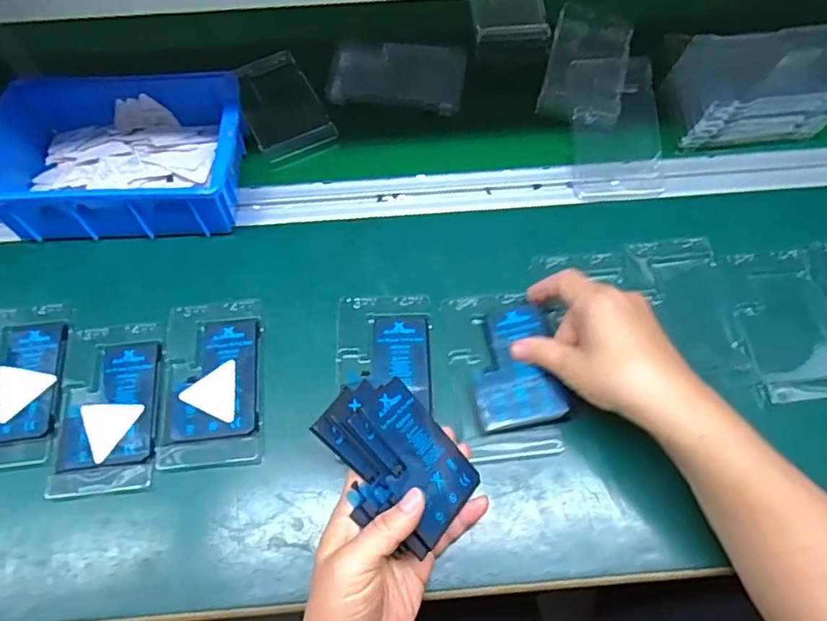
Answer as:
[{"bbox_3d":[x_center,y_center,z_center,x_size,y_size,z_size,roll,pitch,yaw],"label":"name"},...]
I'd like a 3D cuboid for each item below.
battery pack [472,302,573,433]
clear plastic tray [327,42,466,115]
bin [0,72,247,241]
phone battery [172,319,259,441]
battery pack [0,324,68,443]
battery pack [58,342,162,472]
[{"bbox_3d":[0.074,0.039,0.429,0.064,0.012,0.089,-11,69,-6],"label":"battery pack"},{"bbox_3d":[-0.016,-0.231,0.567,0.126,0.019,0.076,8,69,2],"label":"clear plastic tray"},{"bbox_3d":[-0.244,-0.137,0.489,0.200,0.057,0.145,0,69,-2],"label":"bin"},{"bbox_3d":[-0.148,0.050,0.430,0.064,0.004,0.088,-6,69,-4],"label":"phone battery"},{"bbox_3d":[-0.299,0.054,0.432,0.068,0.005,0.088,-6,69,-4],"label":"battery pack"},{"bbox_3d":[-0.222,0.068,0.422,0.067,0.004,0.089,-6,69,-4],"label":"battery pack"}]

